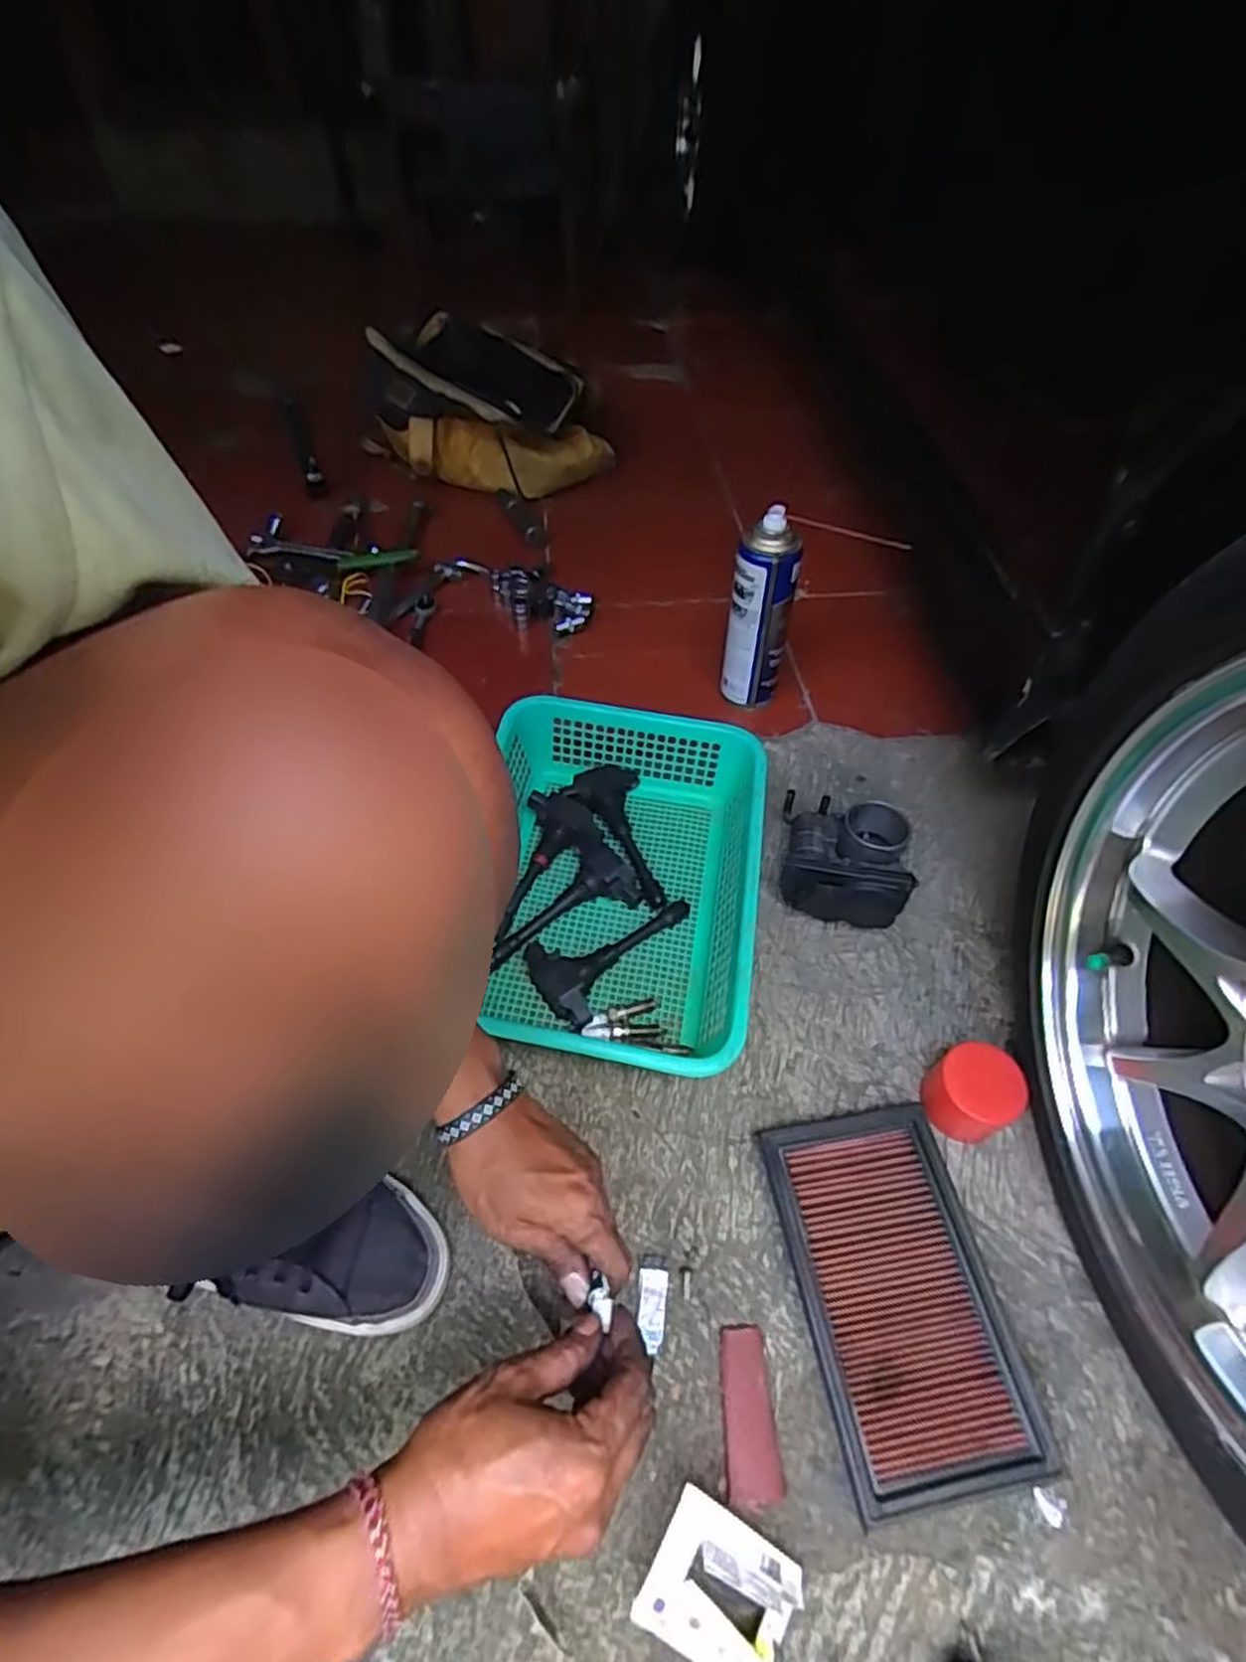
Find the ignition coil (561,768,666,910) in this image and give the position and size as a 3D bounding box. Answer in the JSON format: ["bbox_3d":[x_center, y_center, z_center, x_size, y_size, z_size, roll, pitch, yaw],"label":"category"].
[{"bbox_3d":[0.002,0.007,0.742,0.078,0.030,0.158,-18,67,-13],"label":"ignition coil"}]

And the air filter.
[{"bbox_3d":[0.192,0.322,0.528,0.133,0.033,0.228,-8,50,-7],"label":"air filter"}]

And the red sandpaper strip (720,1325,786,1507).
[{"bbox_3d":[0.085,0.385,0.495,0.036,0.009,0.094,2,49,1],"label":"red sandpaper strip"}]

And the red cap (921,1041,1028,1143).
[{"bbox_3d":[0.282,0.210,0.603,0.057,0.064,0.062,0,49,0],"label":"red cap"}]

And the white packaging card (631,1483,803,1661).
[{"bbox_3d":[0.057,0.432,0.423,0.093,0.020,0.066,40,60,-4],"label":"white packaging card"}]

